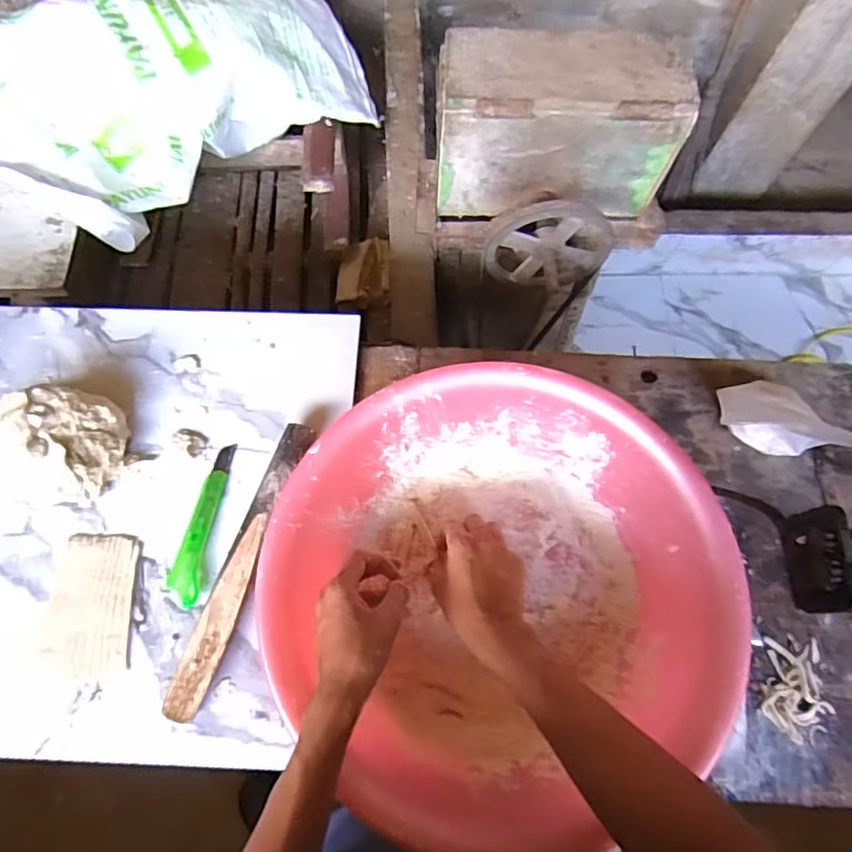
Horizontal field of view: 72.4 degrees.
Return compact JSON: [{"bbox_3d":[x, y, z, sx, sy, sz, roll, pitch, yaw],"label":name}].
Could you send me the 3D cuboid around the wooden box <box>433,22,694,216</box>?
[{"bbox_3d":[0.195,-0.457,0.898,0.354,0.223,0.126,1,70,-2],"label":"wooden box"}]

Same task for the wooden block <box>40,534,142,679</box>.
[{"bbox_3d":[-0.344,0.183,0.601,0.085,0.011,0.138,-4,71,-4],"label":"wooden block"}]

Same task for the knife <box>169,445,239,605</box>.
[{"bbox_3d":[-0.242,0.101,0.625,0.034,0.021,0.172,6,70,0],"label":"knife"}]

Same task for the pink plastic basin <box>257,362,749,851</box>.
[{"bbox_3d":[0.062,0.140,0.564,0.398,0.125,0.367,1,70,-2],"label":"pink plastic basin"}]

